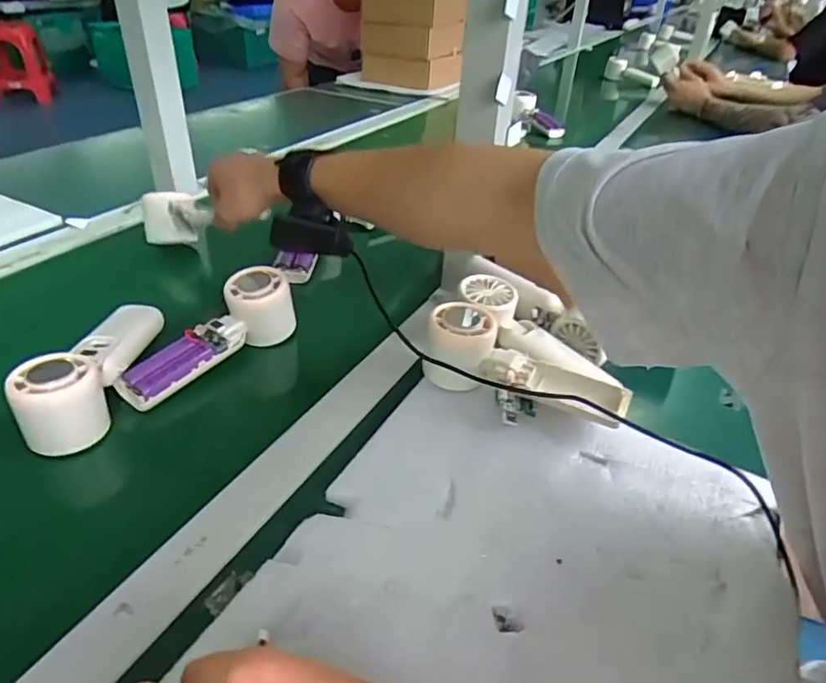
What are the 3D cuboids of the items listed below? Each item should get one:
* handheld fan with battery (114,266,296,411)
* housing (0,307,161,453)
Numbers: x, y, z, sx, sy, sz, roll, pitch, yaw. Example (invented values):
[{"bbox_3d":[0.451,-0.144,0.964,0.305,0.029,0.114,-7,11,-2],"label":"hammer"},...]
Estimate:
[{"bbox_3d":[-0.176,-0.004,0.491,0.045,0.066,0.154,27,43,30],"label":"handheld fan with battery"},{"bbox_3d":[-0.255,0.018,0.458,0.051,0.066,0.161,0,36,-3],"label":"housing"}]

